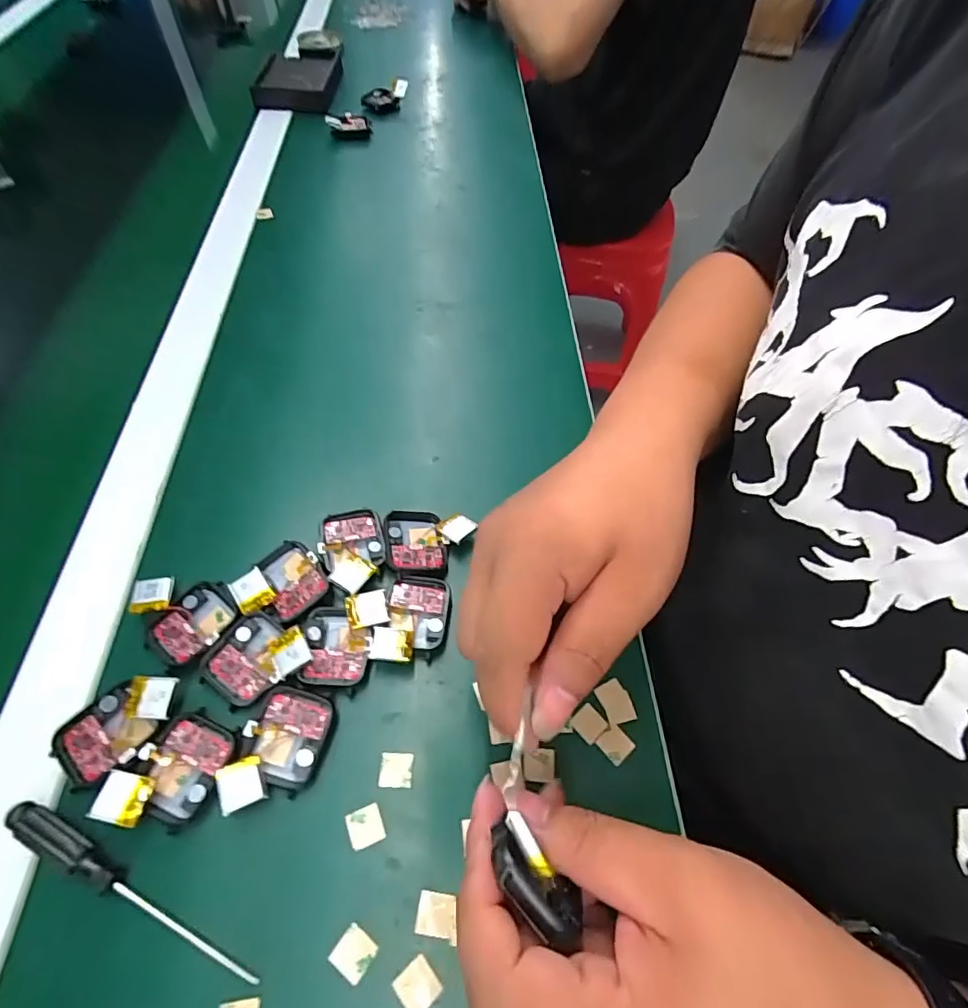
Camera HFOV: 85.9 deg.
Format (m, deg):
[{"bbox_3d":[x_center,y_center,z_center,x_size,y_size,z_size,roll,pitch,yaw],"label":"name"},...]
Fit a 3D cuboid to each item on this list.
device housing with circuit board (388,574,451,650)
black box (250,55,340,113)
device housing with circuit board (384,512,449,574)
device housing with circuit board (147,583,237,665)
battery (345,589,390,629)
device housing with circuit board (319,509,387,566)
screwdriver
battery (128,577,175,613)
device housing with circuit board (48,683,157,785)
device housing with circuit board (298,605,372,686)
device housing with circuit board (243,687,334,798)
[{"bbox_3d":[-0.037,0.063,0.300,0.034,0.012,0.041,1,58,-4],"label":"device housing with circuit board"},{"bbox_3d":[-0.242,-0.555,0.675,0.095,0.021,0.136,-2,57,-3],"label":"black box"},{"bbox_3d":[-0.042,0.023,0.319,0.036,0.008,0.046,-4,58,-7],"label":"device housing with circuit board"},{"bbox_3d":[-0.159,0.066,0.287,0.036,0.011,0.045,32,61,15],"label":"device housing with circuit board"},{"bbox_3d":[-0.065,0.058,0.289,0.022,0.004,0.019,-9,61,-16],"label":"battery"},{"bbox_3d":[-0.081,0.022,0.321,0.037,0.009,0.038,-10,59,-11],"label":"device housing with circuit board"},{"bbox_3d":[-0.154,0.167,0.224,0.130,0.010,0.013,25,59,11],"label":"screwdriver"},{"bbox_3d":[-0.186,0.051,0.292,0.019,0.007,0.021,-9,59,-10],"label":"battery"},{"bbox_3d":[-0.185,0.114,0.254,0.039,0.010,0.039,36,62,17],"label":"device housing with circuit board"},{"bbox_3d":[-0.080,0.078,0.287,0.035,0.016,0.043,2,58,-3],"label":"device housing with circuit board"},{"bbox_3d":[-0.098,0.117,0.260,0.036,0.011,0.043,13,58,4],"label":"device housing with circuit board"}]

